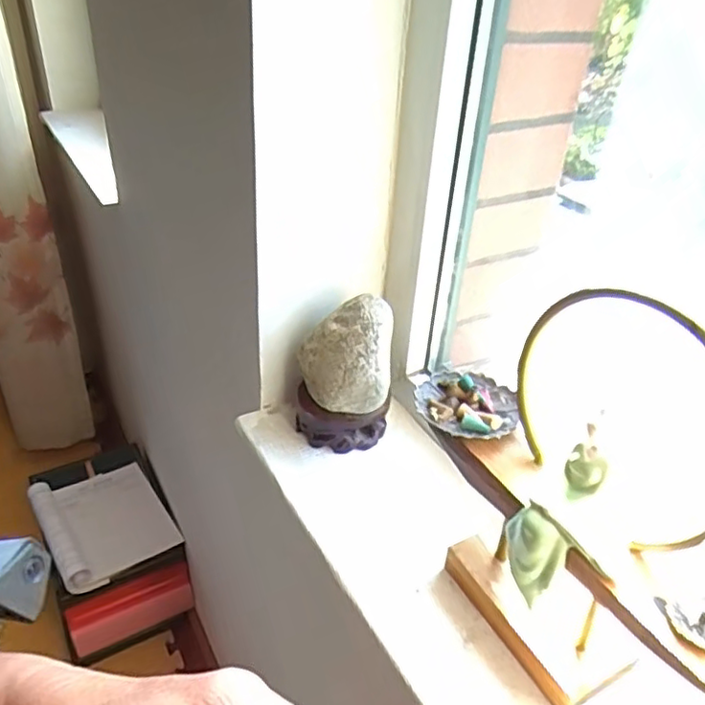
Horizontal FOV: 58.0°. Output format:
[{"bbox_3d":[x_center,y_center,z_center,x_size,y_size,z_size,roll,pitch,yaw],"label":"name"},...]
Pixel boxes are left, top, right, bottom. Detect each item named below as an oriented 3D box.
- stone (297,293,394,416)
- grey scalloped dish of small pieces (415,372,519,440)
[{"bbox_3d":[-0.004,0.003,0.582,0.080,0.091,0.063,-4,35,-12],"label":"stone"},{"bbox_3d":[0.089,0.036,0.489,0.077,0.020,0.075,3,34,-2],"label":"grey scalloped dish of small pieces"}]

